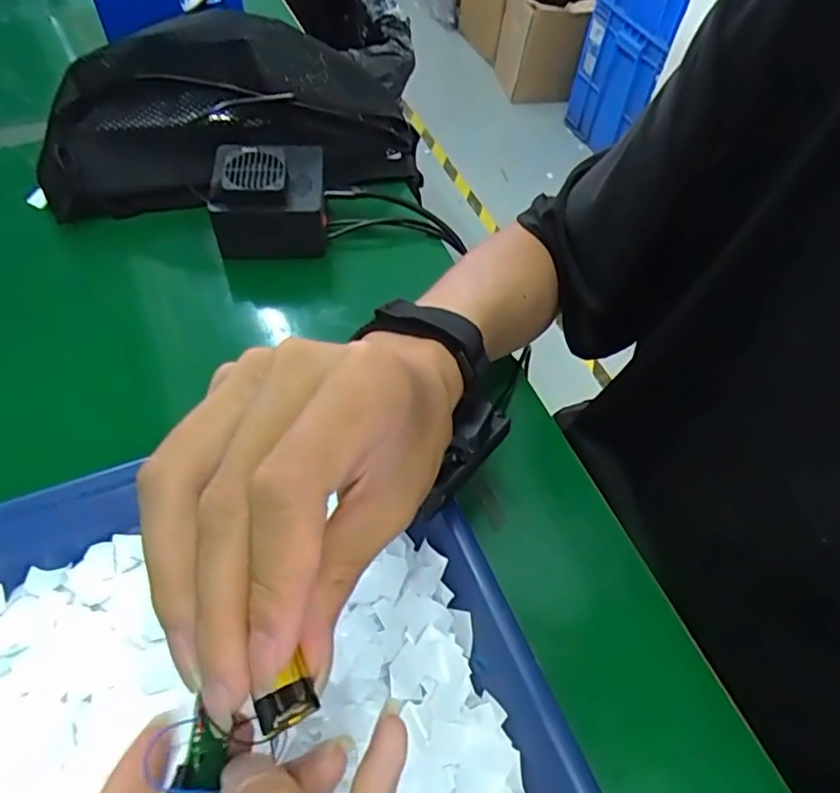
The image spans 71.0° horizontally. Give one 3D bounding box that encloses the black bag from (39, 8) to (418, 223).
[{"bbox_3d":[-0.140,-0.233,0.471,0.286,0.103,0.147,-8,49,-14],"label":"black bag"}]

